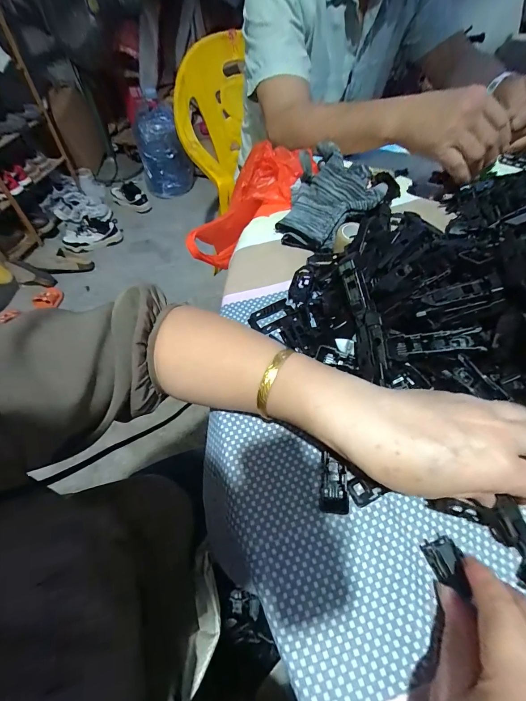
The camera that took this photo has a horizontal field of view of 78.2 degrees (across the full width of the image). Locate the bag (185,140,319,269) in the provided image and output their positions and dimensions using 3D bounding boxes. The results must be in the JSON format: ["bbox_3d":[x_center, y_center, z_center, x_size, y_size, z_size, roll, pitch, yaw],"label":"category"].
[{"bbox_3d":[-0.032,-0.212,0.452,0.226,0.065,0.136,-37,61,-21],"label":"bag"}]

